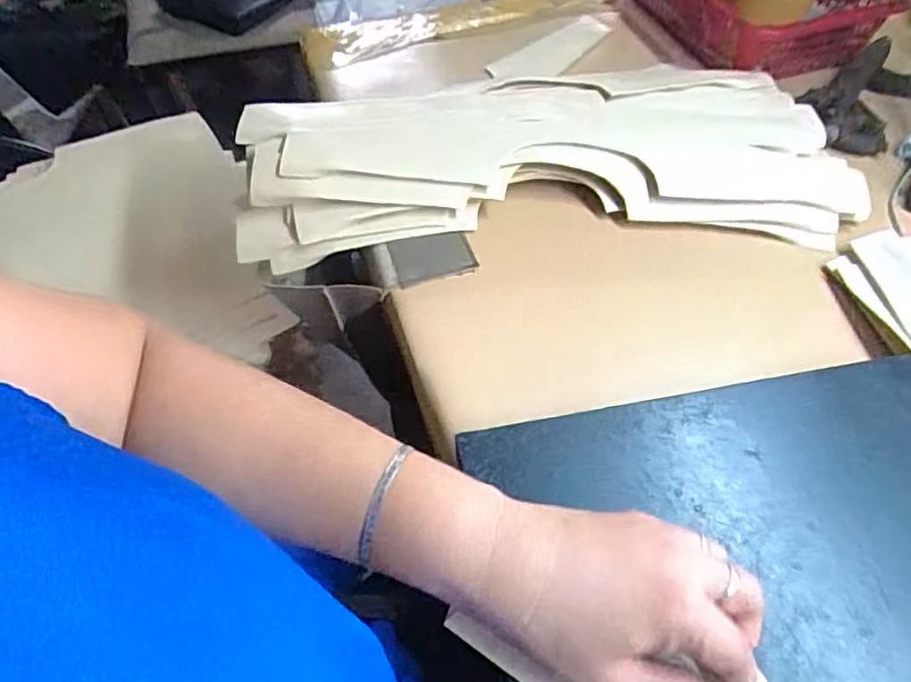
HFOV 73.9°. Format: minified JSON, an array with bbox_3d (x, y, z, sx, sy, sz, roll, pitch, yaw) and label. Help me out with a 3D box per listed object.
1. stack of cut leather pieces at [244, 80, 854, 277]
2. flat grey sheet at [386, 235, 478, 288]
[{"bbox_3d":[0.071,-0.145,0.493,0.486,0.050,0.190,-8,54,-5],"label":"stack of cut leather pieces"},{"bbox_3d":[-0.018,-0.064,0.461,0.060,0.006,0.041,-17,55,-12],"label":"flat grey sheet"}]

